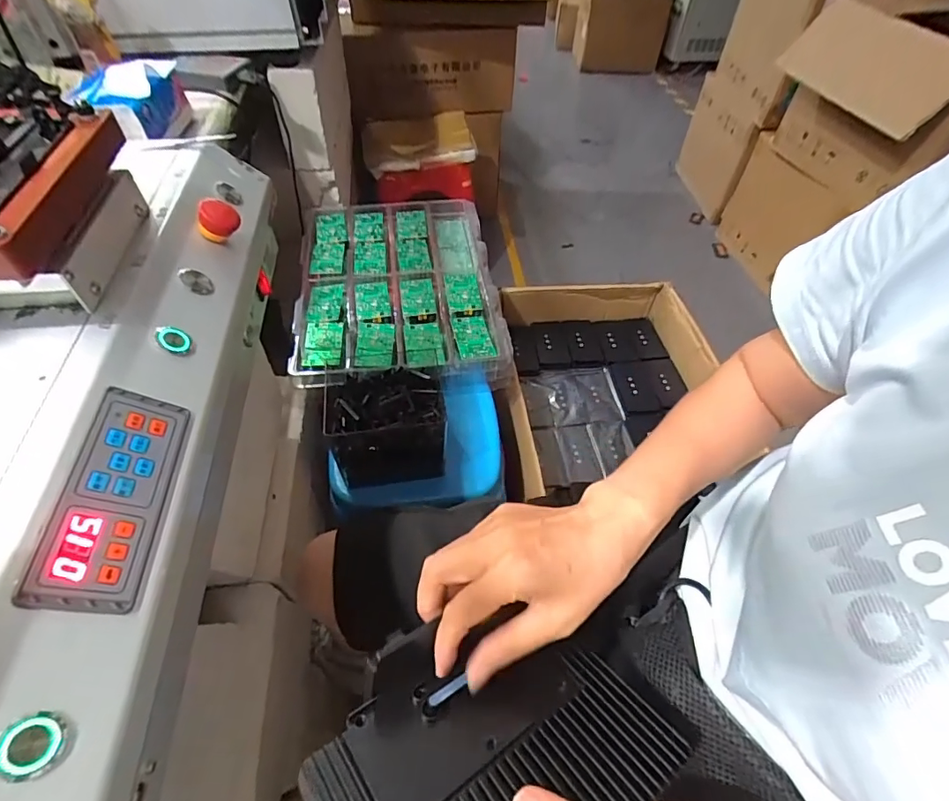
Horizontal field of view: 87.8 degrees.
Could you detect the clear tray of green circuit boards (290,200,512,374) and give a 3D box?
[{"bbox_3d":[-0.144,-0.229,0.931,0.354,0.058,0.456,-6,51,-6],"label":"clear tray of green circuit boards"}]

